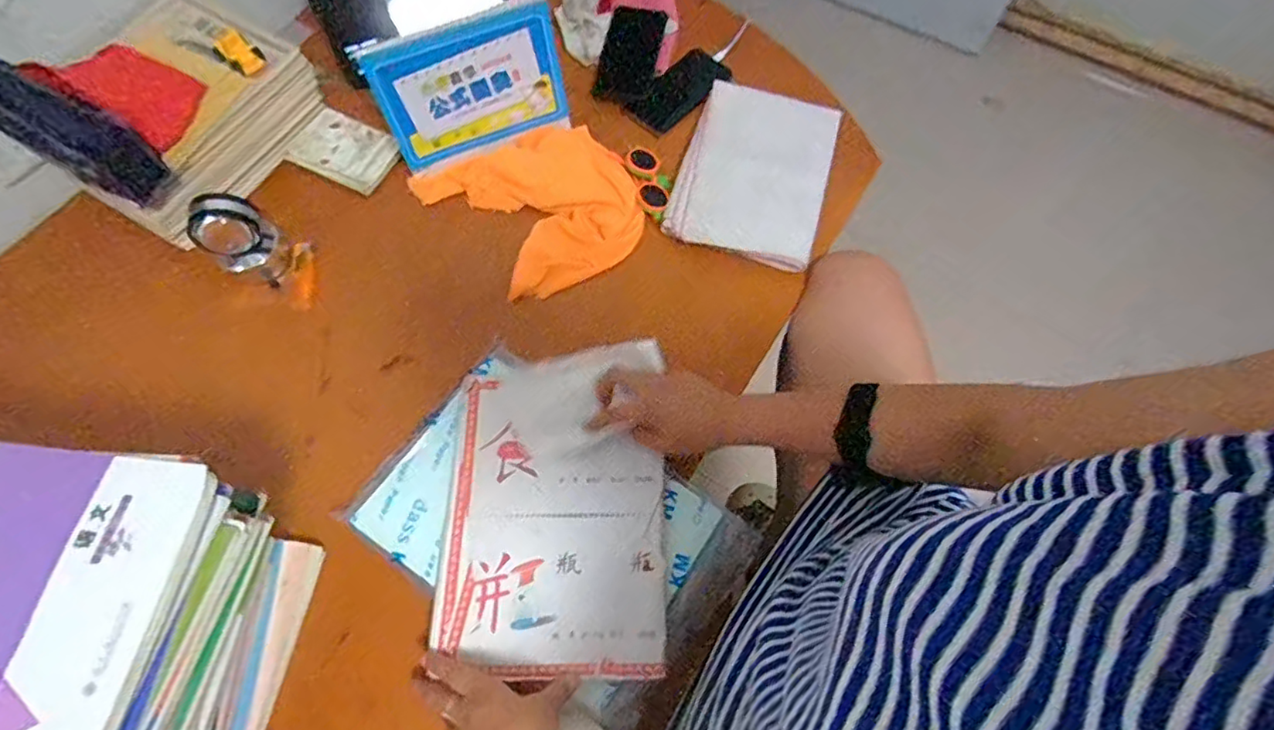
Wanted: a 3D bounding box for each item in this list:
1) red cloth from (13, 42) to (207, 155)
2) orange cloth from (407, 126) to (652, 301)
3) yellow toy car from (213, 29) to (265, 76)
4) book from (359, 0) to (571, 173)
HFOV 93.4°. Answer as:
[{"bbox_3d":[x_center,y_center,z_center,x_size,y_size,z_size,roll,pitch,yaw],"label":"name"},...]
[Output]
[{"bbox_3d":[-0.538,-0.293,0.626,0.109,0.082,0.099,18,68,7],"label":"red cloth"},{"bbox_3d":[-0.122,-0.191,0.734,0.237,0.048,0.198,-23,69,-10],"label":"orange cloth"},{"bbox_3d":[-0.458,-0.361,0.690,0.062,0.024,0.038,40,72,15],"label":"yellow toy car"},{"bbox_3d":[-0.189,-0.321,0.696,0.209,0.149,0.014,-22,57,-9],"label":"book"}]

